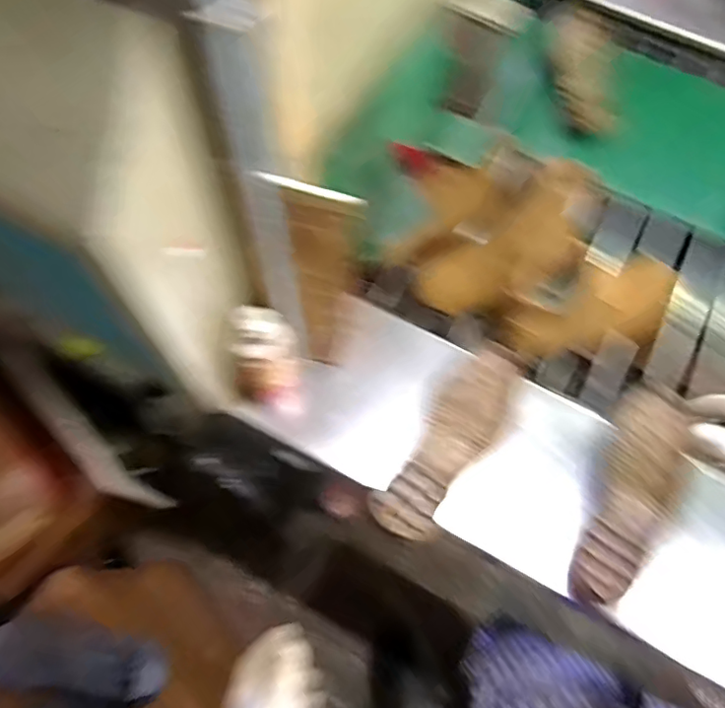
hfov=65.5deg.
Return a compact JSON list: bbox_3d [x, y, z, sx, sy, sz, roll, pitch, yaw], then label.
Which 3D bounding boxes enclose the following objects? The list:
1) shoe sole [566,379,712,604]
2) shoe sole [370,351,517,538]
[{"bbox_3d":[0.352,0.177,0.719,0.096,0.040,0.301,29,66,9],"label":"shoe sole"},{"bbox_3d":[0.117,0.109,0.751,0.093,0.027,0.284,34,70,11],"label":"shoe sole"}]

